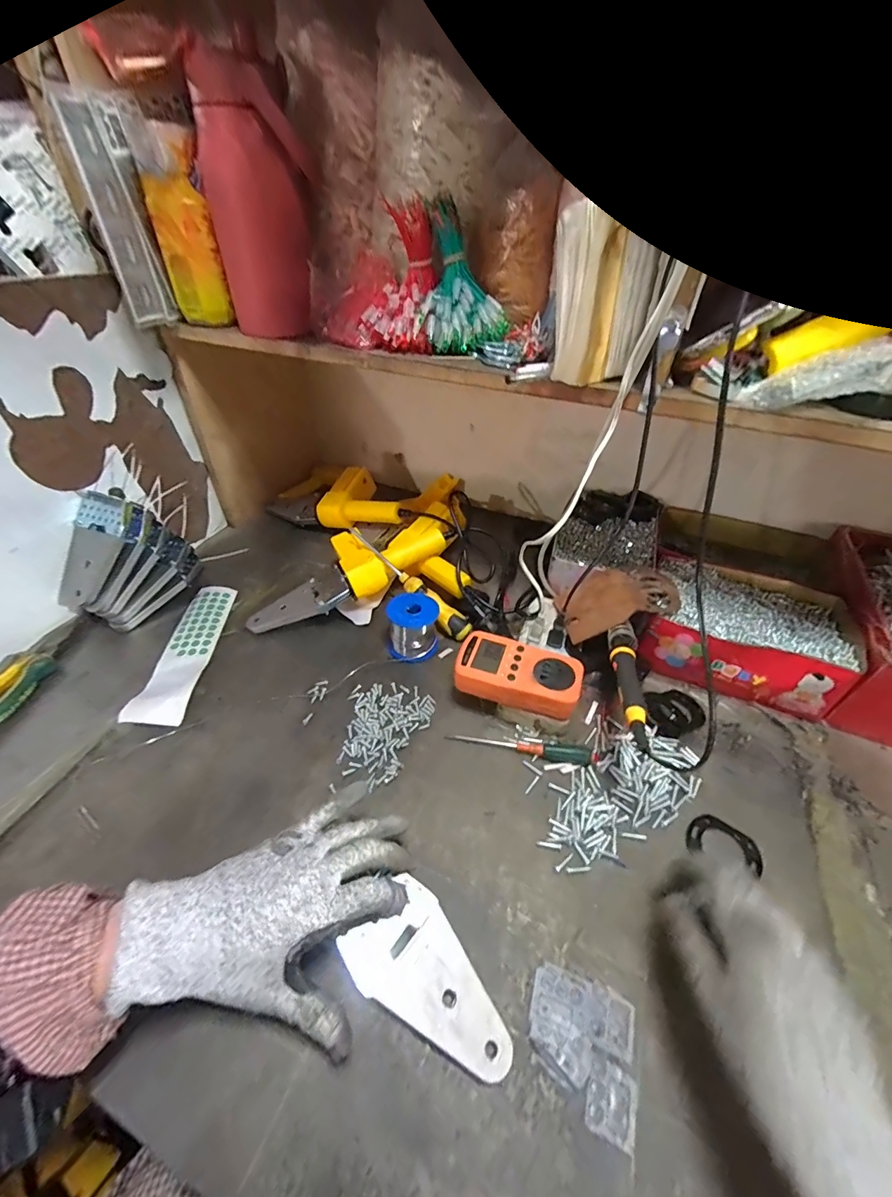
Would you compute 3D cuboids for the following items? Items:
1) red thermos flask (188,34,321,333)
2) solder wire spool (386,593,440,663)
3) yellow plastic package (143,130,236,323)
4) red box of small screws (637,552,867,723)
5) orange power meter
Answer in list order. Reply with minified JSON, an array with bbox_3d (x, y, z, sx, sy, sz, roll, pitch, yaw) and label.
[{"bbox_3d":[-0.183,-0.386,0.442,0.105,0.196,0.072,-13,44,-16],"label":"red thermos flask"},{"bbox_3d":[-0.043,0.032,0.542,0.063,0.059,0.065,1,42,-1],"label":"solder wire spool"},{"bbox_3d":[-0.283,-0.389,0.470,0.065,0.153,0.028,-7,43,-10],"label":"yellow plastic package"},{"bbox_3d":[0.358,0.040,0.534,0.206,0.082,0.154,18,44,17],"label":"red box of small screws"},{"bbox_3d":[0.076,0.080,0.458,0.124,0.033,0.063,14,43,13],"label":"orange power meter"}]

